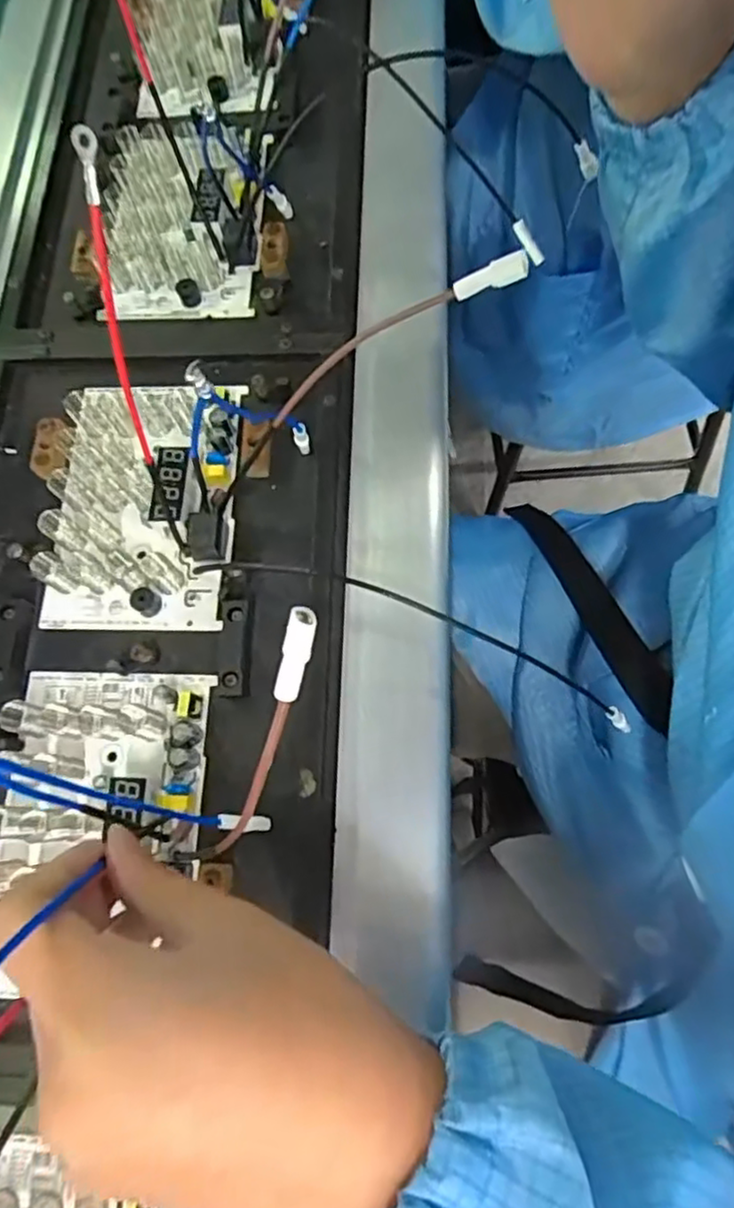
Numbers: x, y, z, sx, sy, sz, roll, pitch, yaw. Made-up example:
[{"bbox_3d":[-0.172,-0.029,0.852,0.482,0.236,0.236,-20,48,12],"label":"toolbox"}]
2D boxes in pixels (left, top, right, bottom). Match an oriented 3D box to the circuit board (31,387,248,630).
[{"bbox_3d":[-0.112,-0.055,0.331,0.088,0.018,0.131,1,72,3],"label":"circuit board"}]

